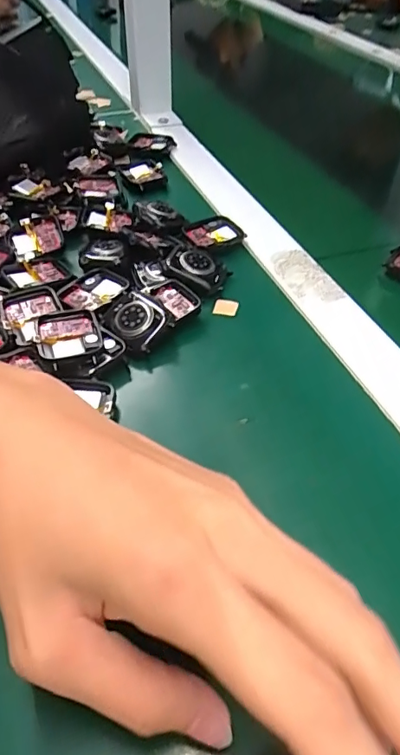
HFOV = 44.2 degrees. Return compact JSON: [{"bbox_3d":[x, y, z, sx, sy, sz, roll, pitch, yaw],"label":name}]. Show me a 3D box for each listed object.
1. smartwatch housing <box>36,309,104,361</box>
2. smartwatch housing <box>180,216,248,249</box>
[{"bbox_3d":[-0.077,-0.022,0.292,0.036,0.012,0.041,-11,47,-12],"label":"smartwatch housing"},{"bbox_3d":[0.012,-0.112,0.383,0.046,0.009,0.034,-13,48,-15],"label":"smartwatch housing"}]

